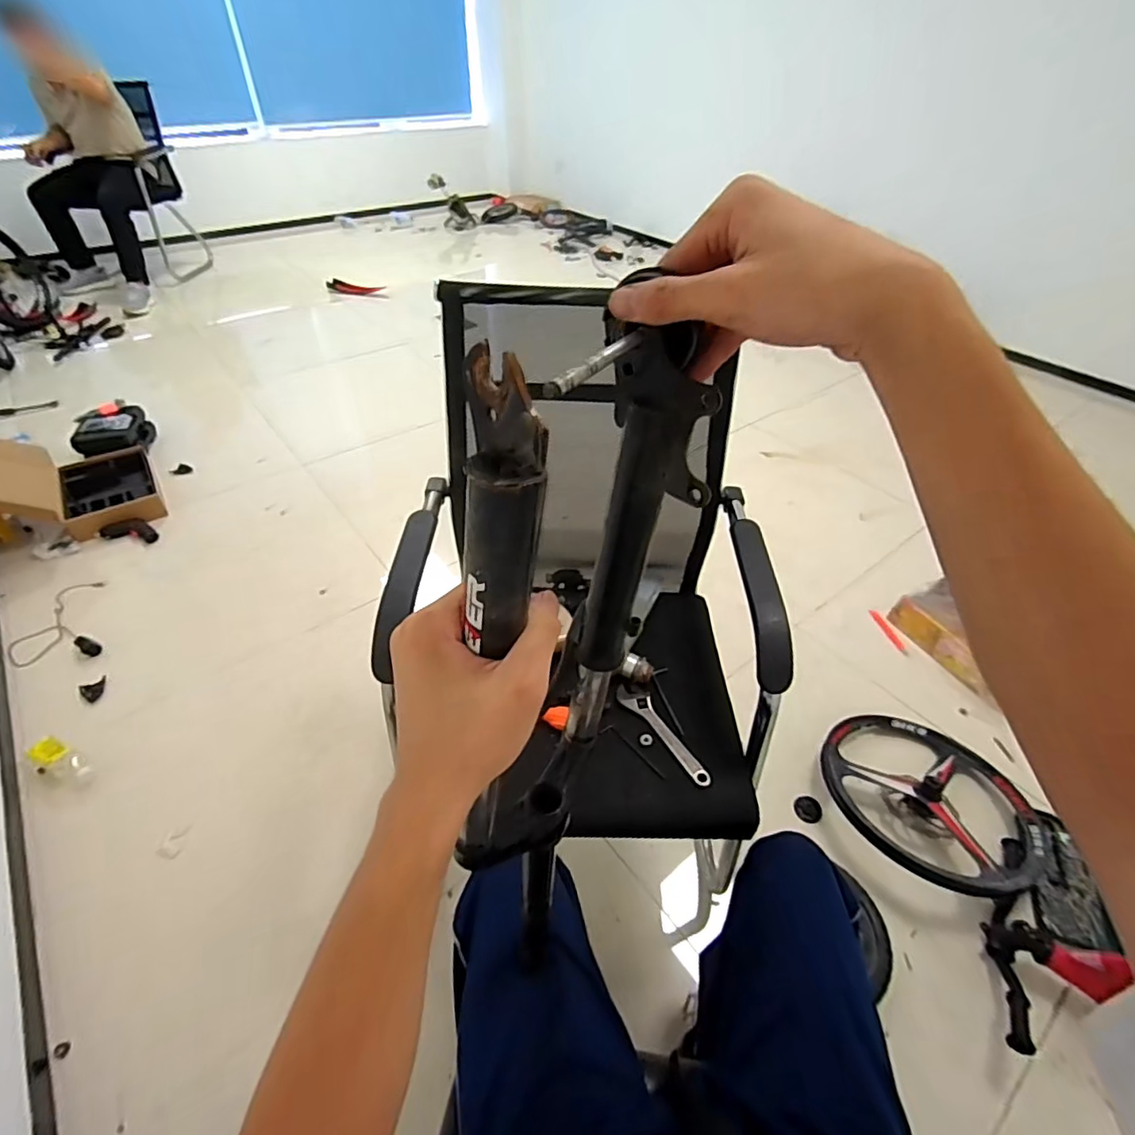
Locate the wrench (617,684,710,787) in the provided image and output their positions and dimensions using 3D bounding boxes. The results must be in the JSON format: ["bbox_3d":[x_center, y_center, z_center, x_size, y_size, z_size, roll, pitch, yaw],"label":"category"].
[{"bbox_3d":[0.142,0.238,0.845,0.043,0.012,0.186,-27,50,-27],"label":"wrench"}]

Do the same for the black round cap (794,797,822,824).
[{"bbox_3d":[0.512,0.511,1.225,0.052,0.026,0.055,1,43,-1],"label":"black round cap"}]

